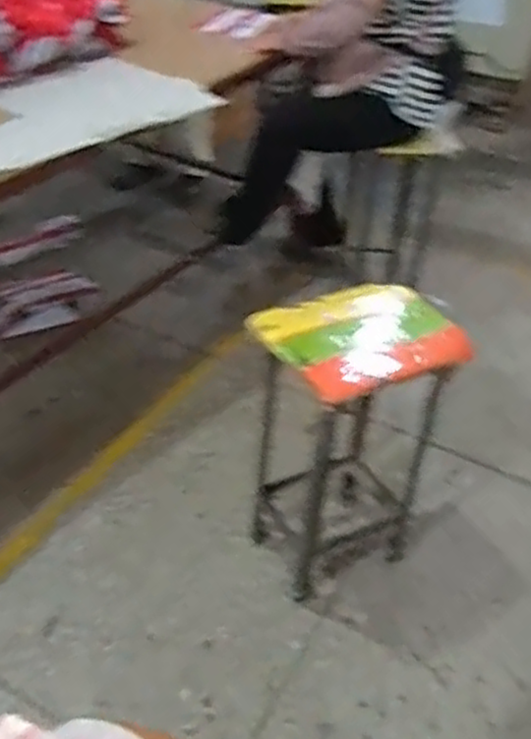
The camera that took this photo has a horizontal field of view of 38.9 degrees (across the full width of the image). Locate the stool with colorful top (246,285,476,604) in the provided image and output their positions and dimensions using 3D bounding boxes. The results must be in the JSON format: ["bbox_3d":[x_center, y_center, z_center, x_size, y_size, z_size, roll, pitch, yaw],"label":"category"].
[{"bbox_3d":[0.136,0.139,1.419,0.321,0.555,0.256,-13,43,-23],"label":"stool with colorful top"}]

